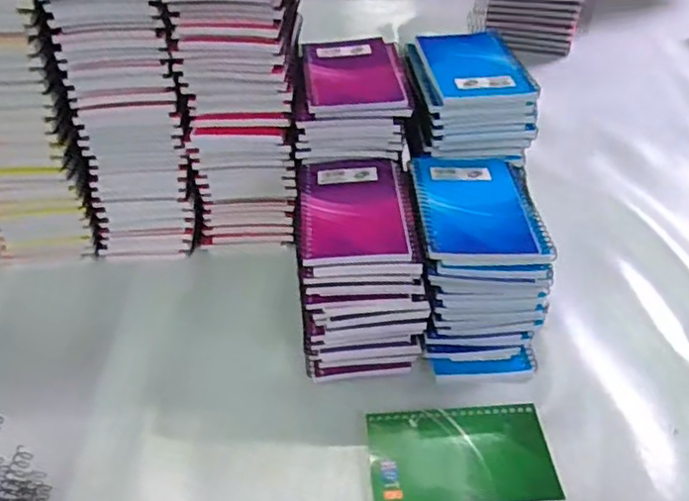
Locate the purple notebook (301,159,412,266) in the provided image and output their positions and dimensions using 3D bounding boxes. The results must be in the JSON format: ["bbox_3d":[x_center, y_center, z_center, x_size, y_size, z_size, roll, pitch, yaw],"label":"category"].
[{"bbox_3d":[0.007,-0.036,0.522,0.083,0.008,0.128,-4,40,-2],"label":"purple notebook"}]

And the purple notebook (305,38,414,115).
[{"bbox_3d":[0.010,-0.158,0.581,0.086,0.013,0.118,-4,40,-2],"label":"purple notebook"}]

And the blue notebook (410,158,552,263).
[{"bbox_3d":[0.103,-0.037,0.520,0.087,0.011,0.131,-2,40,0],"label":"blue notebook"}]

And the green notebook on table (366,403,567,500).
[{"bbox_3d":[0.084,0.149,0.466,0.128,0.004,0.088,-3,40,-1],"label":"green notebook on table"}]

